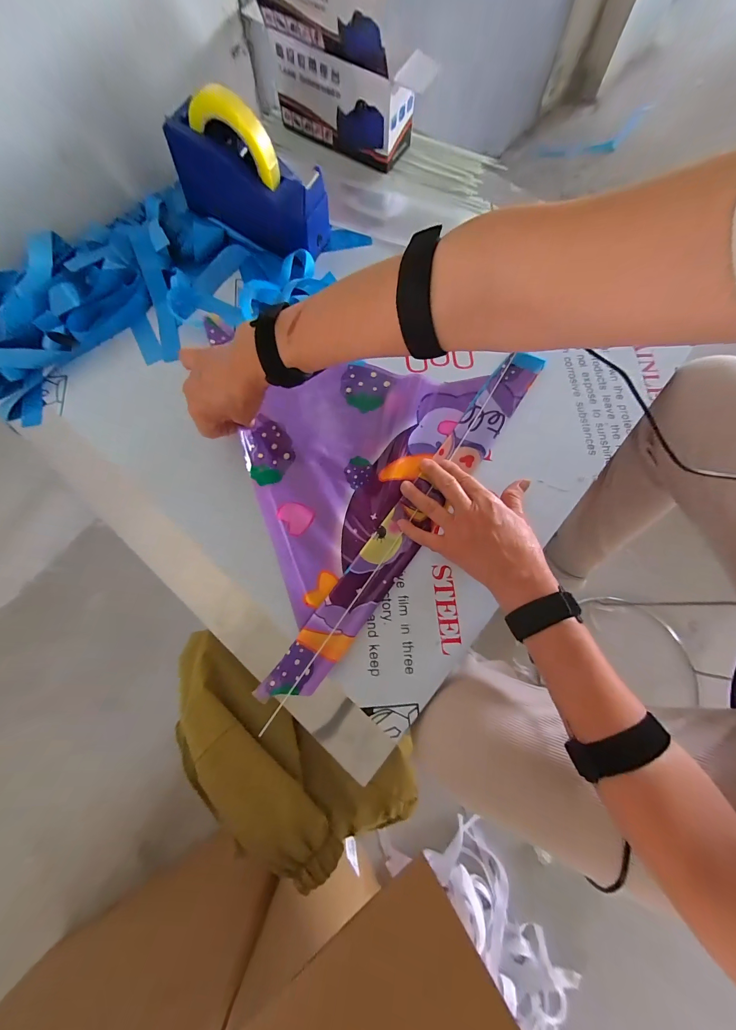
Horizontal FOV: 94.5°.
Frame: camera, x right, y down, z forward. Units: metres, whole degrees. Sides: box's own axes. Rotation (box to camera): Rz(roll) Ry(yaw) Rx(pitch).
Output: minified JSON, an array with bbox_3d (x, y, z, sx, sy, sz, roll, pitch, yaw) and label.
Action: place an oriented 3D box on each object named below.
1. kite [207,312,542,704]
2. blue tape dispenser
[{"bbox_3d":[-0.026,-0.064,0.423,0.260,0.017,0.465,36,79,9],"label":"kite"},{"bbox_3d":[-0.157,-0.443,0.452,0.199,0.141,0.064,17,76,4],"label":"blue tape dispenser"}]

